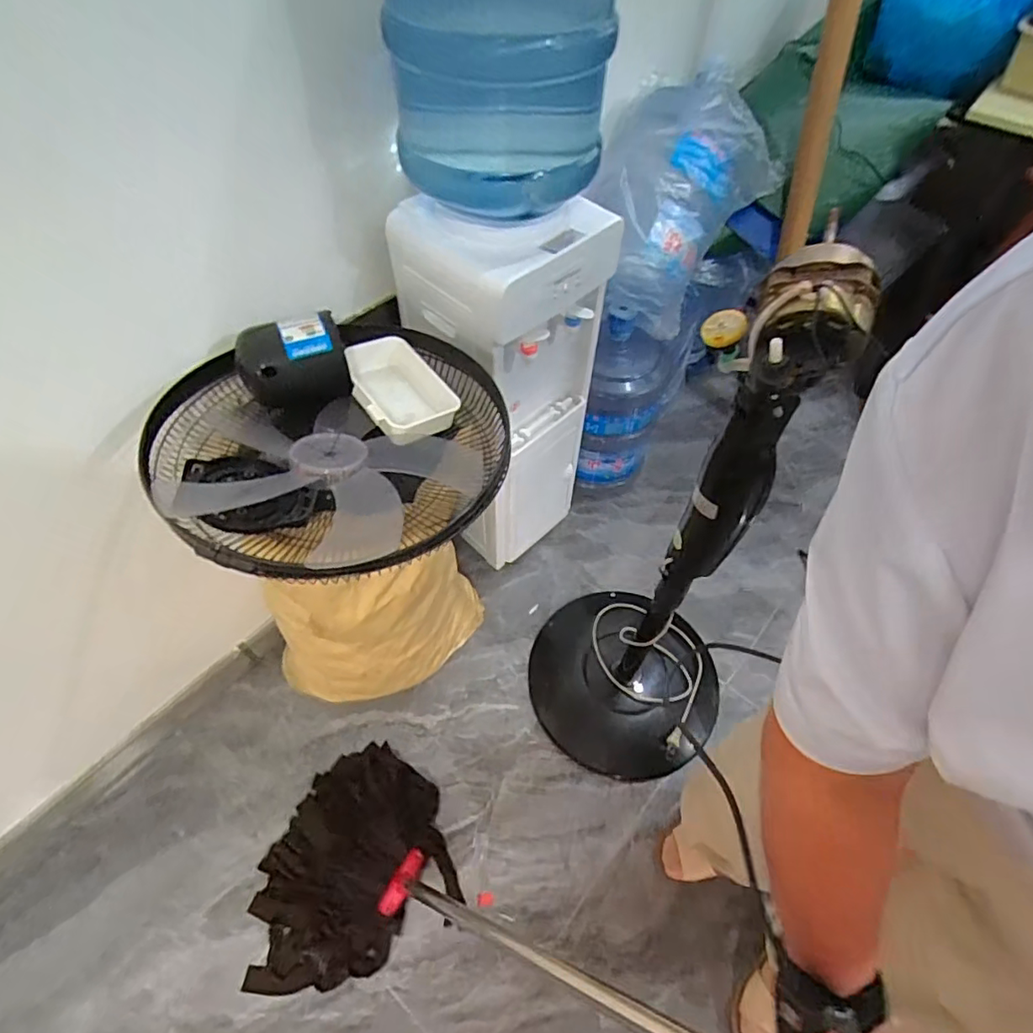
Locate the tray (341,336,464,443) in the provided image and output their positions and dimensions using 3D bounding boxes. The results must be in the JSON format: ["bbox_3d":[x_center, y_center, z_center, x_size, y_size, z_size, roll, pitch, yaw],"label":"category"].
[{"bbox_3d":[-0.161,-0.175,0.795,0.119,0.059,0.173,-26,60,-17],"label":"tray"}]

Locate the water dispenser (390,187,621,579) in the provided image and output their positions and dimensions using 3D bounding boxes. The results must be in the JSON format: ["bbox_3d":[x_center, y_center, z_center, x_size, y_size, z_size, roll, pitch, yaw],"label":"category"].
[{"bbox_3d":[-0.034,-0.230,1.102,0.272,0.767,0.253,32,61,19],"label":"water dispenser"}]

